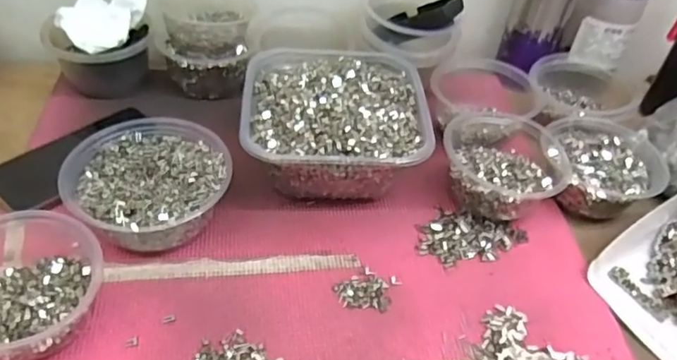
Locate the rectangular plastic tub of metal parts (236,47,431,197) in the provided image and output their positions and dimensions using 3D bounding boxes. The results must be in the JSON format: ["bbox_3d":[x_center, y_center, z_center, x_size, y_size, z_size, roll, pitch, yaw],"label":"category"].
[{"bbox_3d":[-0.006,-0.058,0.564,0.171,0.079,0.174,1,44,-6],"label":"rectangular plastic tub of metal parts"}]

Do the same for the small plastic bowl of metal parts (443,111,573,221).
[{"bbox_3d":[0.159,-0.019,0.555,0.116,0.061,0.126,3,44,-3],"label":"small plastic bowl of metal parts"}]

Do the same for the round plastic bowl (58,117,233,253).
[{"bbox_3d":[-0.167,0.005,0.503,0.129,0.055,0.131,3,44,-3],"label":"round plastic bowl"}]

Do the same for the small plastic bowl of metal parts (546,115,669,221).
[{"bbox_3d":[0.265,-0.014,0.576,0.116,0.042,0.113,13,44,6],"label":"small plastic bowl of metal parts"}]

